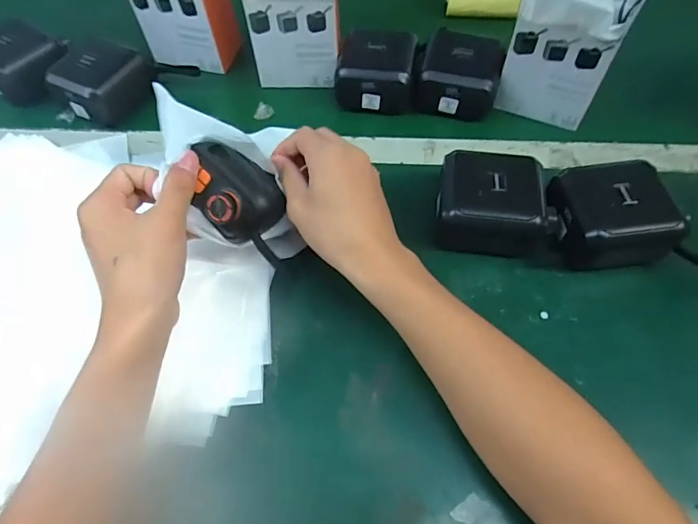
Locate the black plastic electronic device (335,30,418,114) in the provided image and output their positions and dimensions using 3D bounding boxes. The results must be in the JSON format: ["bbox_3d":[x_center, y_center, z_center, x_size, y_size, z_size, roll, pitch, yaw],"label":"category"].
[{"bbox_3d":[0.033,-0.221,0.530,0.094,0.060,0.074,5,59,5],"label":"black plastic electronic device"}]

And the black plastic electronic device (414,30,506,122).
[{"bbox_3d":[0.131,-0.213,0.523,0.089,0.058,0.089,15,61,11],"label":"black plastic electronic device"}]

